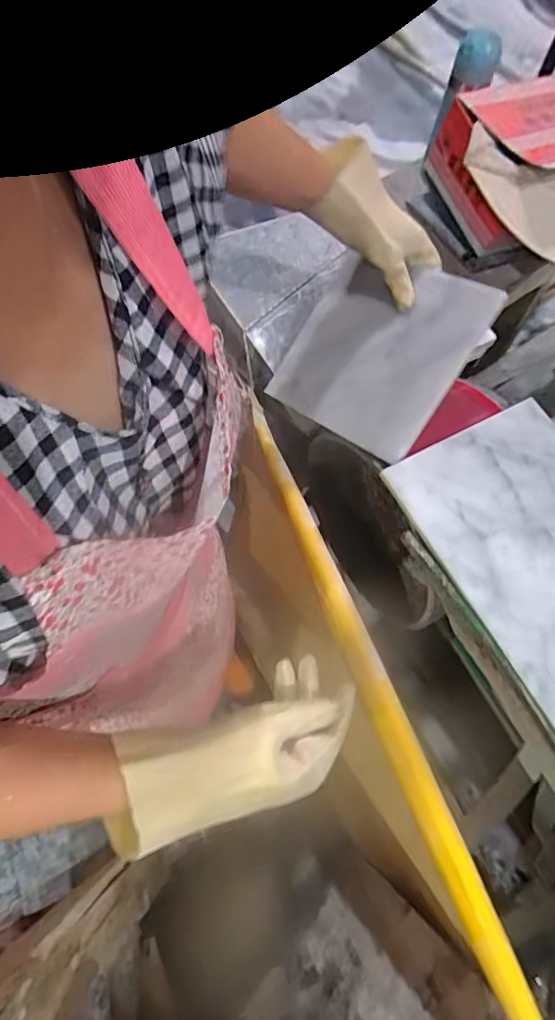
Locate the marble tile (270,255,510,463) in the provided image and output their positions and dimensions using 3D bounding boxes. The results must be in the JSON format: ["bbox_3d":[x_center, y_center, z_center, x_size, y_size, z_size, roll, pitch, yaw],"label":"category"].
[{"bbox_3d":[0.103,-0.175,0.581,0.189,0.014,0.195,36,99,30],"label":"marble tile"}]

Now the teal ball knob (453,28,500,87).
[{"bbox_3d":[0.292,-0.658,0.769,0.059,0.050,0.051,18,65,6],"label":"teal ball knob"}]

